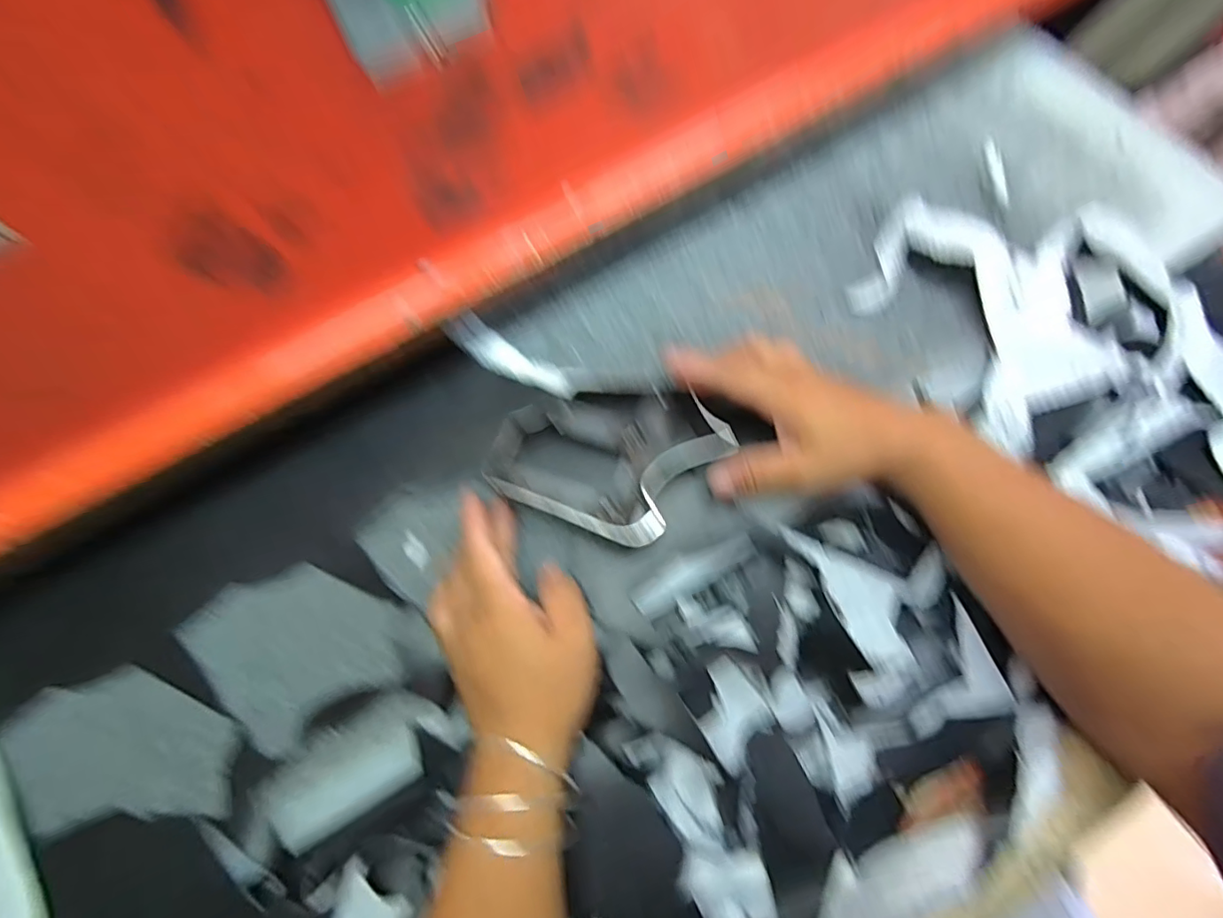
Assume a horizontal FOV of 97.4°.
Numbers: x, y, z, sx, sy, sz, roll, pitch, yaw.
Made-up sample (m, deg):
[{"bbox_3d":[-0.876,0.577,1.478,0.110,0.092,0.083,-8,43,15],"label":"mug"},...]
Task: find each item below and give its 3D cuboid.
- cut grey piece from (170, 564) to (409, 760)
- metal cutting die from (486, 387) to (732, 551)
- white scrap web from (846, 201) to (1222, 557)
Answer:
[{"bbox_3d":[-0.198,0.116,0.342,0.107,0.007,0.116,-42,77,-13],"label":"cut grey piece"},{"bbox_3d":[0.000,-0.006,0.355,0.138,0.026,0.111,21,73,6],"label":"metal cutting die"},{"bbox_3d":[0.361,-0.069,0.389,0.366,0.041,0.193,39,76,11],"label":"white scrap web"}]

